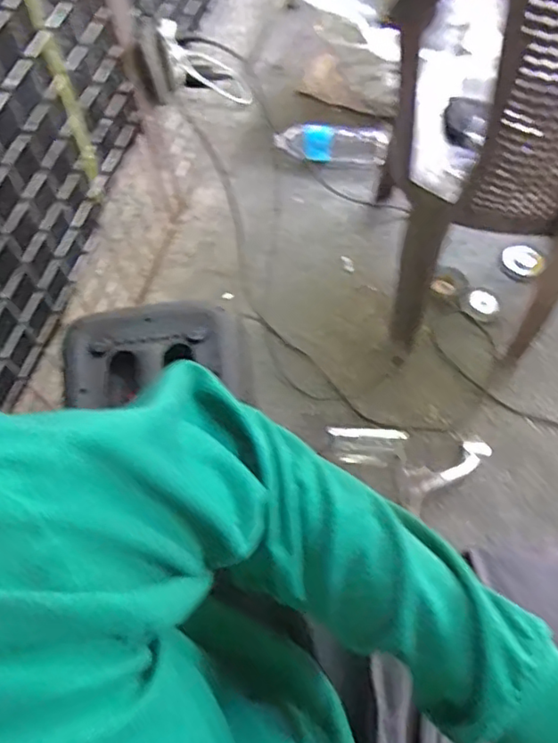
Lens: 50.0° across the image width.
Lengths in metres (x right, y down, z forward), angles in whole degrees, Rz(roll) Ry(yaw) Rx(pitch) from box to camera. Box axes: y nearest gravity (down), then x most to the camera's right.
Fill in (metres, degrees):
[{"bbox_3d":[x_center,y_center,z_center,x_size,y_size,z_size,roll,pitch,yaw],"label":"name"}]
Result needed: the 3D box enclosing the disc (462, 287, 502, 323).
[{"bbox_3d":[0.423,-0.142,1.243,0.080,0.009,0.089,23,57,4],"label":"disc"}]

